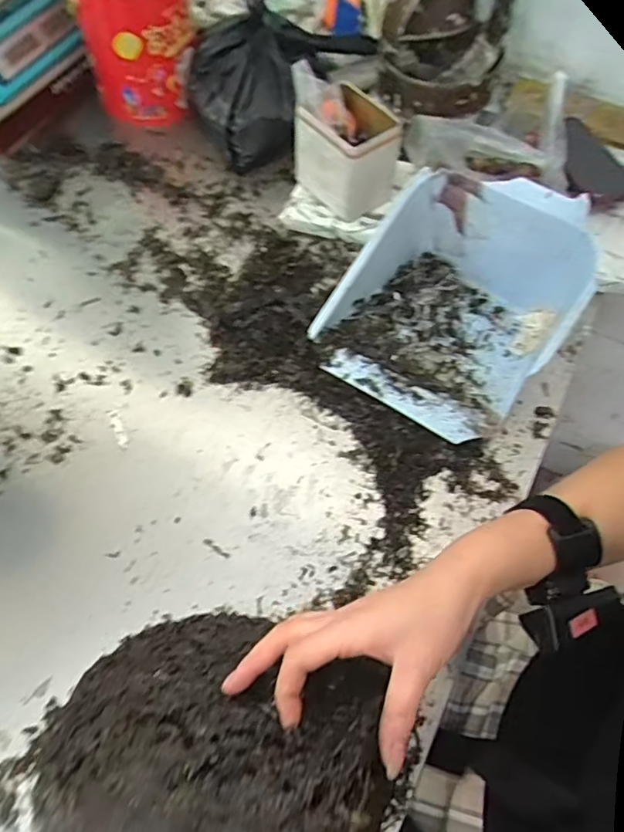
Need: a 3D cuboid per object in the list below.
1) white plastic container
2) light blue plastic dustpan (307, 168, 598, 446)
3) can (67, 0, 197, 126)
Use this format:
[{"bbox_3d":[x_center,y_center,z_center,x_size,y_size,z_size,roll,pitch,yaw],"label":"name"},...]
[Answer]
[{"bbox_3d":[0.047,-0.343,0.727,0.091,0.113,0.117,-36,68,-20],"label":"white plastic container"},{"bbox_3d":[0.151,-0.127,0.620,0.243,0.150,0.235,36,65,17],"label":"light blue plastic dustpan"},{"bbox_3d":[-0.252,-0.544,0.823,0.154,0.202,0.128,-13,62,-9],"label":"can"}]

